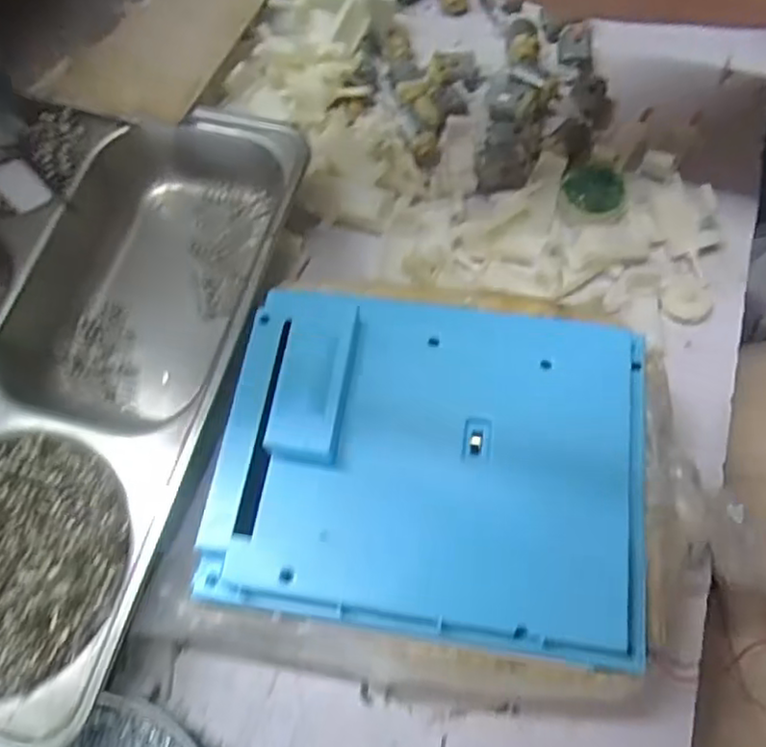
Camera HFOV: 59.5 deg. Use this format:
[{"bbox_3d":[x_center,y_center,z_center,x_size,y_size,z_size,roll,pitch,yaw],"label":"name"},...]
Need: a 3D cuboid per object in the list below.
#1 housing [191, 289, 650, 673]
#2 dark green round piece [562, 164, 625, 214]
[{"bbox_3d":[0.022,0.031,0.255,0.160,0.024,0.128,8,68,4],"label":"housing"},{"bbox_3d":[0.108,-0.096,0.346,0.029,0.011,0.030,0,68,-1],"label":"dark green round piece"}]

